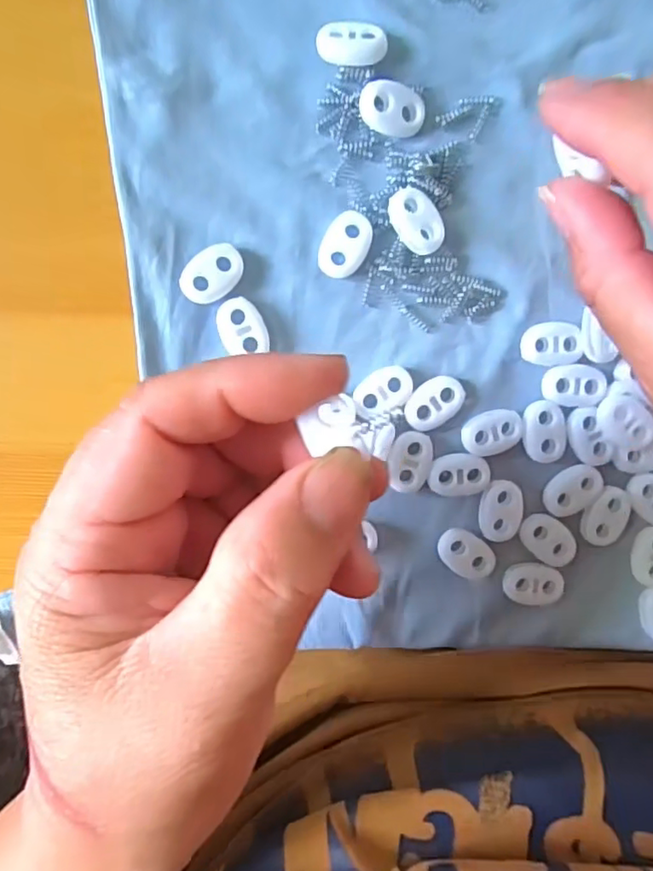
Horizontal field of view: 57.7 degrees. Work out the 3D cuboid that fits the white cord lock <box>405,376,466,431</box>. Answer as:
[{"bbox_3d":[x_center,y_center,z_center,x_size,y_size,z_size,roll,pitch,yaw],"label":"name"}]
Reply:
[{"bbox_3d":[0.038,-0.011,0.208,0.022,0.004,0.015,-31,97,1],"label":"white cord lock"}]

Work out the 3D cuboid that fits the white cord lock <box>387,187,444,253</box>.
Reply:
[{"bbox_3d":[0.030,-0.072,0.198,0.015,0.008,0.022,-34,97,2],"label":"white cord lock"}]

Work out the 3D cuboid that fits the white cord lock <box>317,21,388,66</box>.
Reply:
[{"bbox_3d":[0.008,-0.126,0.192,0.022,0.006,0.013,-1,97,-3],"label":"white cord lock"}]

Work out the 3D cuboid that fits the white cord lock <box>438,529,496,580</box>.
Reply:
[{"bbox_3d":[0.051,0.043,0.217,0.022,0.005,0.014,30,95,-6],"label":"white cord lock"}]

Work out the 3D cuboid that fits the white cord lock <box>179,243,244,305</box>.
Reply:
[{"bbox_3d":[-0.038,-0.055,0.199,0.023,0.004,0.015,-42,97,3],"label":"white cord lock"}]

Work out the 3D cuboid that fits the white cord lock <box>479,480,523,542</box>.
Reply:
[{"bbox_3d":[0.063,0.027,0.213,0.016,0.004,0.022,4,97,-3],"label":"white cord lock"}]

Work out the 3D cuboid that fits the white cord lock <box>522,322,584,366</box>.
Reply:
[{"bbox_3d":[0.079,-0.032,0.208,0.019,0.007,0.014,0,97,-3],"label":"white cord lock"}]

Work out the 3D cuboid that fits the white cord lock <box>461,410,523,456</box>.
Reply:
[{"bbox_3d":[0.059,-0.001,0.209,0.021,0.004,0.015,-20,97,0],"label":"white cord lock"}]

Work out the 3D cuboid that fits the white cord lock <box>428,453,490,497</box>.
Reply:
[{"bbox_3d":[0.048,0.014,0.211,0.022,0.004,0.015,-4,97,-2],"label":"white cord lock"}]

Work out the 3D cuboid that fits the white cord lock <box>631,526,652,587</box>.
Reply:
[{"bbox_3d":[0.122,0.045,0.218,0.015,0.004,0.023,-2,97,-3],"label":"white cord lock"}]

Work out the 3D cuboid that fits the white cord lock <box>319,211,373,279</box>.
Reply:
[{"bbox_3d":[0.007,-0.065,0.202,0.015,0.004,0.023,23,95,-5],"label":"white cord lock"}]

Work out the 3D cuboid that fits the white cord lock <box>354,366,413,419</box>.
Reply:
[{"bbox_3d":[0.020,-0.016,0.208,0.022,0.004,0.014,-24,97,0],"label":"white cord lock"}]

